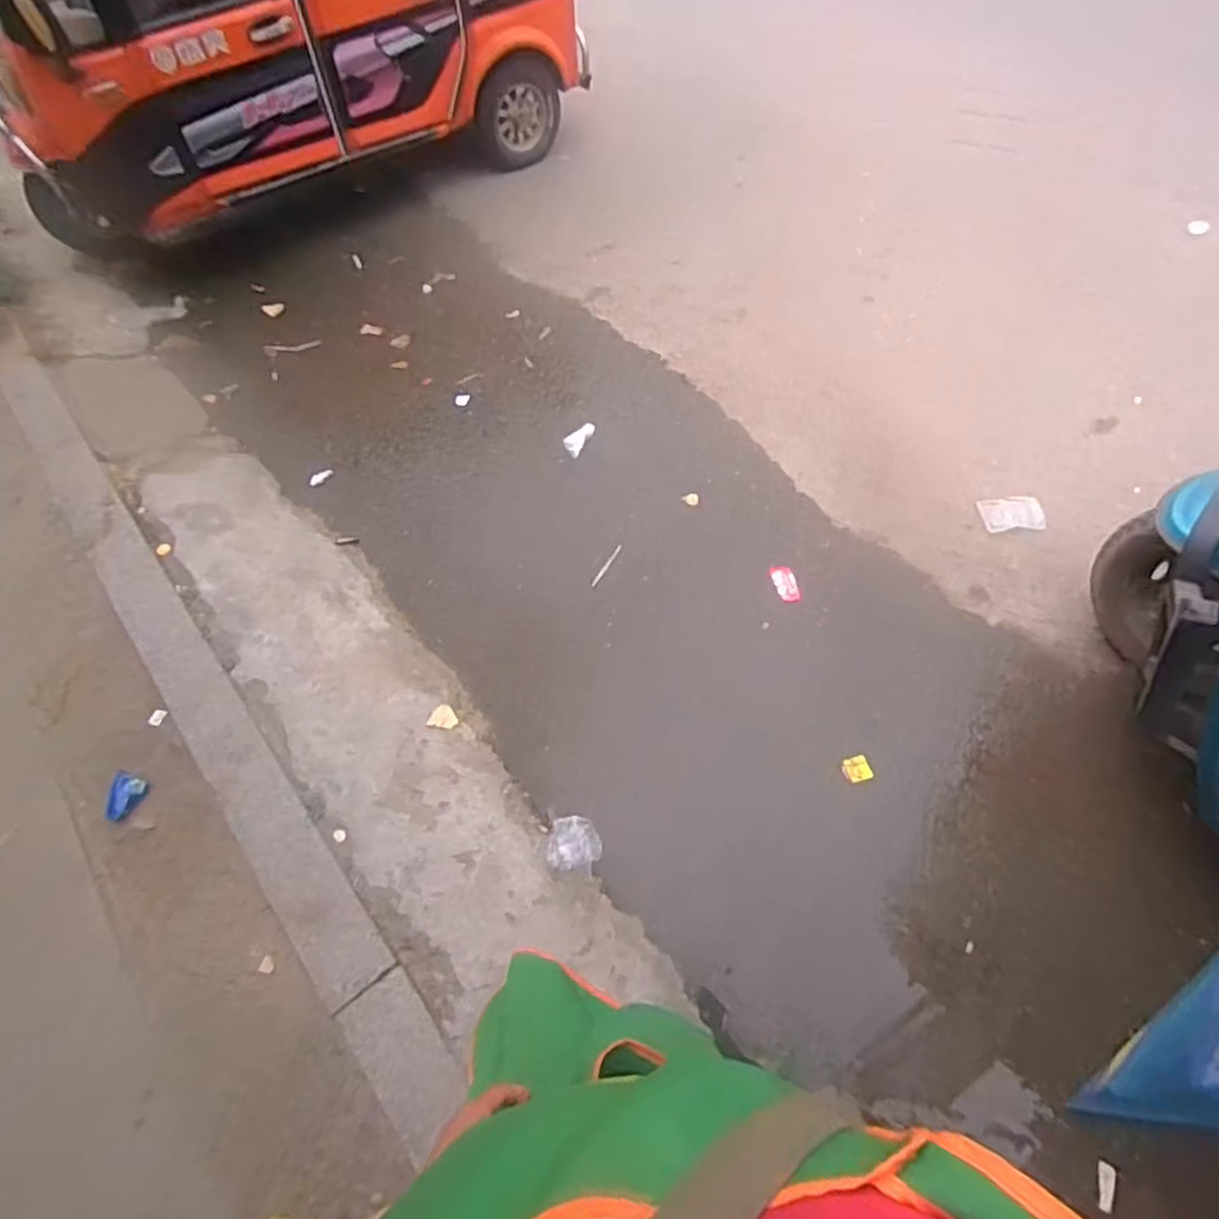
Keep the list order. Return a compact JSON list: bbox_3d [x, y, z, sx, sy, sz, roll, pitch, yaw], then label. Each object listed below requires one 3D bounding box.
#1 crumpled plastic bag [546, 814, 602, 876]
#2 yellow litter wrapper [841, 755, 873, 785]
[{"bbox_3d":[-0.079,0.540,1.611,0.118,0.049,0.128,1,57,3],"label":"crumpled plastic bag"},{"bbox_3d":[0.609,0.393,1.714,0.067,0.017,0.063,-15,61,-8],"label":"yellow litter wrapper"}]

